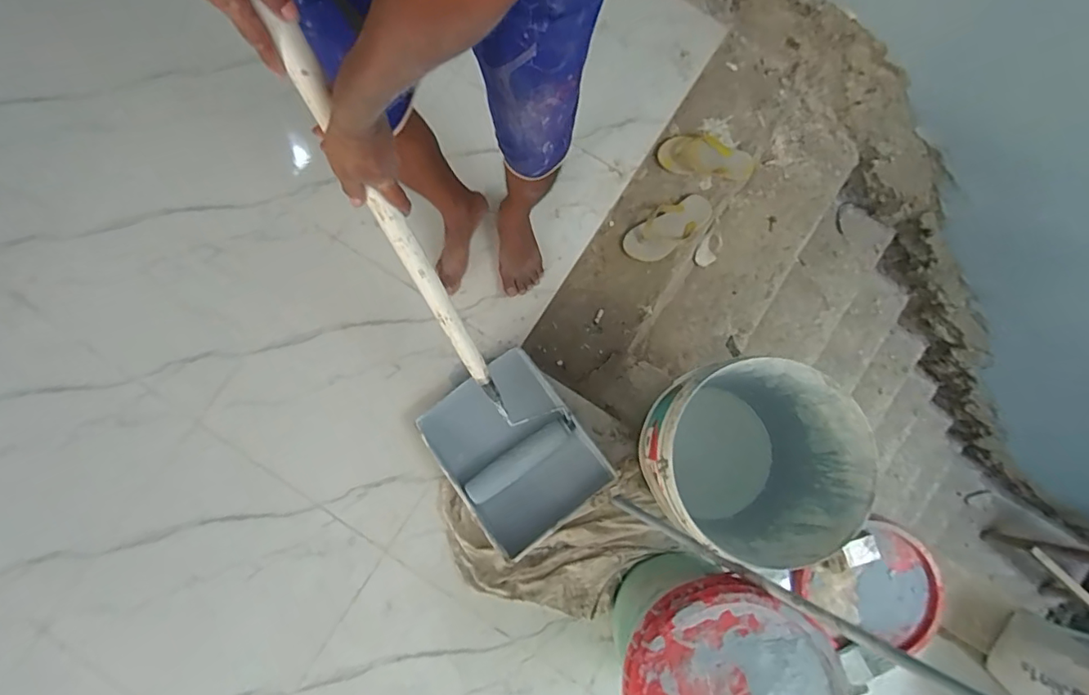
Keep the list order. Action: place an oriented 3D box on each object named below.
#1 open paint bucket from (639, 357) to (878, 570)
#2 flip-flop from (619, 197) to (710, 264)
[{"bbox_3d":[0.336,0.206,0.975,0.307,0.359,0.309,0,78,0],"label":"open paint bucket"},{"bbox_3d":[0.297,-0.288,1.270,0.232,0.042,0.101,-38,83,-6],"label":"flip-flop"}]

